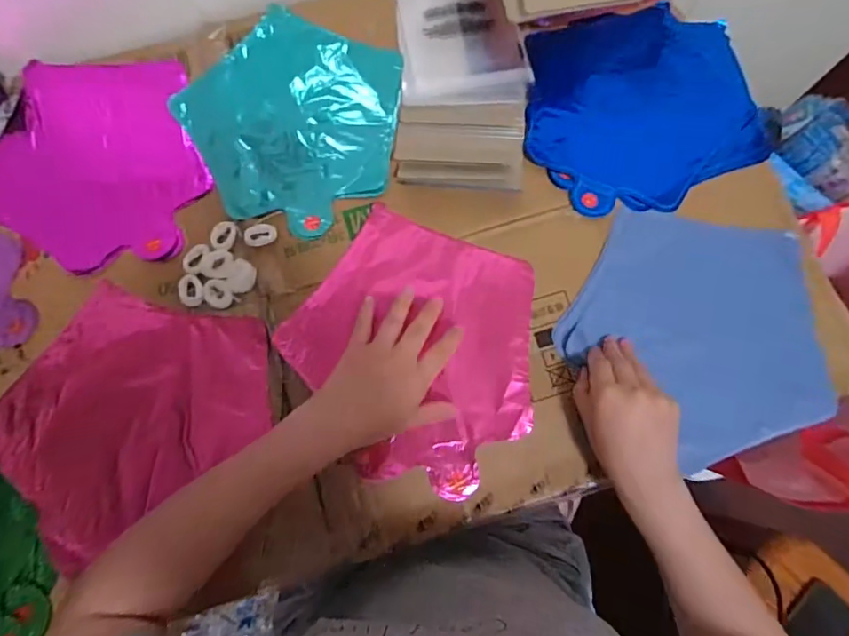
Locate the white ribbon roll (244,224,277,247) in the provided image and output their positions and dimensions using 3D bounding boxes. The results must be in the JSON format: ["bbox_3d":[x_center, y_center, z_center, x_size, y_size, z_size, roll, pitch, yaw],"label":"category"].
[{"bbox_3d":[-0.154,-0.079,0.479,0.029,0.006,0.022,-13,76,-3],"label":"white ribbon roll"}]

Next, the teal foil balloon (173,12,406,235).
[{"bbox_3d":[-0.138,-0.204,0.520,0.223,0.006,0.222,21,77,5],"label":"teal foil balloon"}]

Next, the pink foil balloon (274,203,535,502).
[{"bbox_3d":[-0.009,0.028,0.466,0.227,0.025,0.220,21,77,5],"label":"pink foil balloon"}]

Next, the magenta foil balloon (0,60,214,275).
[{"bbox_3d":[-0.324,-0.164,0.517,0.218,0.016,0.230,0,76,0],"label":"magenta foil balloon"}]

